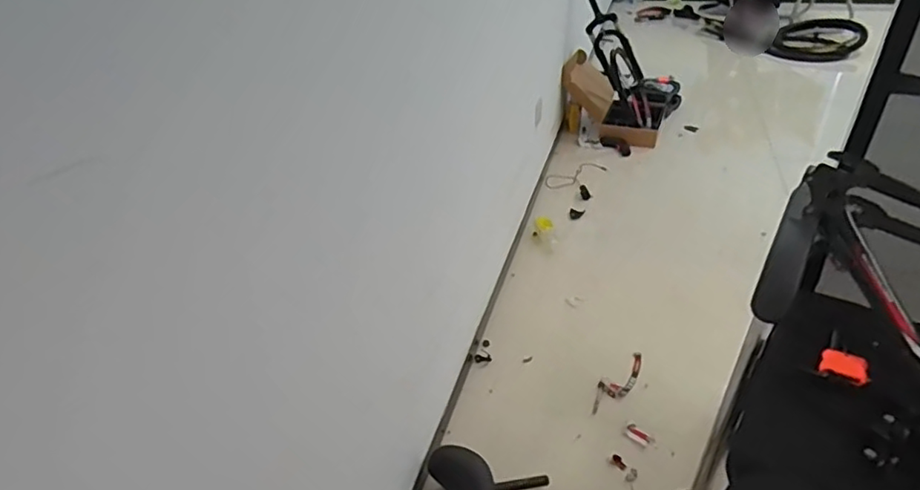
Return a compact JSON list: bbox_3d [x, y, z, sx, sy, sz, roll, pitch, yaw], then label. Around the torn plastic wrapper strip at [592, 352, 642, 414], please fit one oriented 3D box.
[{"bbox_3d":[0.396,0.343,1.430,0.234,0.006,0.068,-28,39,-28],"label":"torn plastic wrapper strip"}]

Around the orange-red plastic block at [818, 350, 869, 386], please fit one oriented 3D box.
[{"bbox_3d":[0.544,0.170,0.811,0.058,0.010,0.051,26,43,36],"label":"orange-red plastic block"}]

